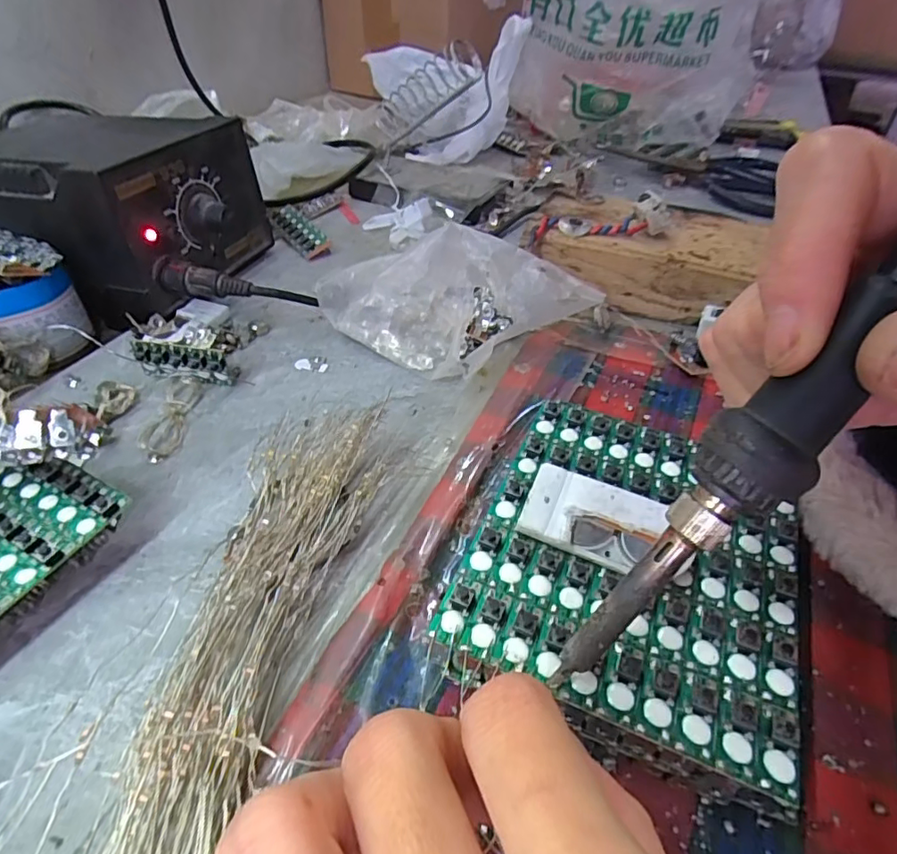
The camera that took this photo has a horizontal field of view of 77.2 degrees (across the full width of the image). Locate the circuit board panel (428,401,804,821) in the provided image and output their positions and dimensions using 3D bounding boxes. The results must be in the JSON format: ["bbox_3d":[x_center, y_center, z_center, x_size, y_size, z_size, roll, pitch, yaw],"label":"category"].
[{"bbox_3d":[0.058,0.036,0.172,0.094,0.015,0.113,18,45,15],"label":"circuit board panel"}]

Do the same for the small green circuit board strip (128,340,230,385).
[{"bbox_3d":[-0.129,-0.030,0.272,0.044,0.022,0.006,7,43,3],"label":"small green circuit board strip"}]

